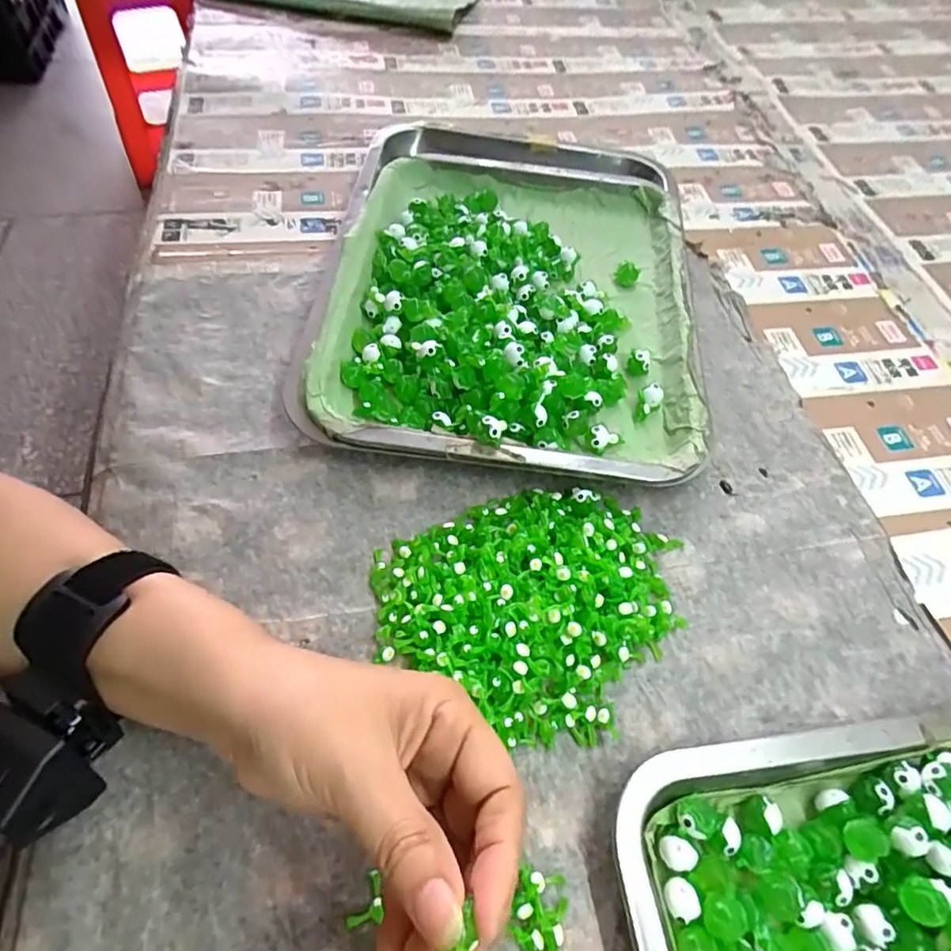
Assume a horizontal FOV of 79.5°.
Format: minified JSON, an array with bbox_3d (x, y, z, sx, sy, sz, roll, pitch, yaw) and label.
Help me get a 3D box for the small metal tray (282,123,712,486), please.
[{"bbox_3d":[0.022,-0.153,0.423,0.260,0.038,0.349,6,57,0],"label":"small metal tray"}]

